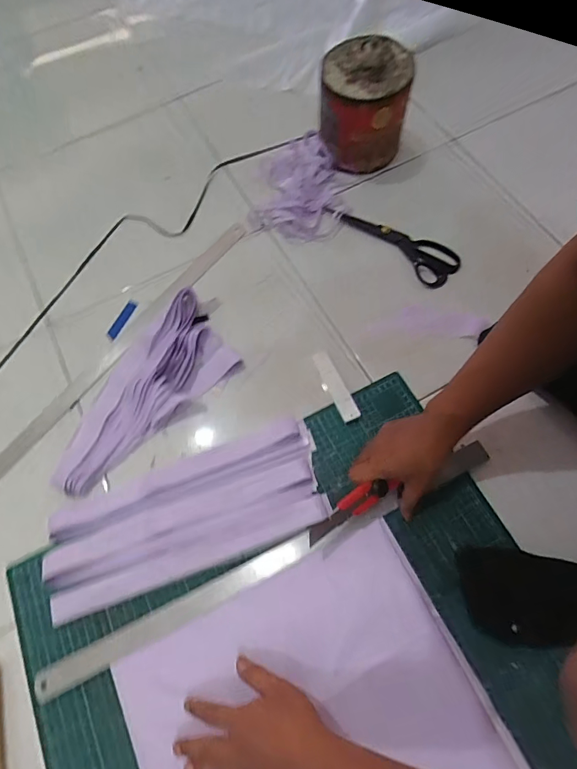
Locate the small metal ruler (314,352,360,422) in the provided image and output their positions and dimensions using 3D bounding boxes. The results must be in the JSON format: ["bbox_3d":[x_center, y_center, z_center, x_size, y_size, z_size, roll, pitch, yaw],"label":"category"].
[{"bbox_3d":[0.069,0.000,0.655,0.027,0.006,0.120,-24,61,-6],"label":"small metal ruler"}]

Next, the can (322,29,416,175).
[{"bbox_3d":[0.127,-0.478,0.757,0.140,0.167,0.137,-1,68,2],"label":"can"}]

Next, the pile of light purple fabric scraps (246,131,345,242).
[{"bbox_3d":[0.025,-0.363,0.795,0.156,0.029,0.220,12,69,7],"label":"pile of light purple fabric scraps"}]

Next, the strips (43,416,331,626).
[{"bbox_3d":[-0.135,0.172,0.583,0.361,0.010,0.147,-21,69,-6],"label":"strips"}]

